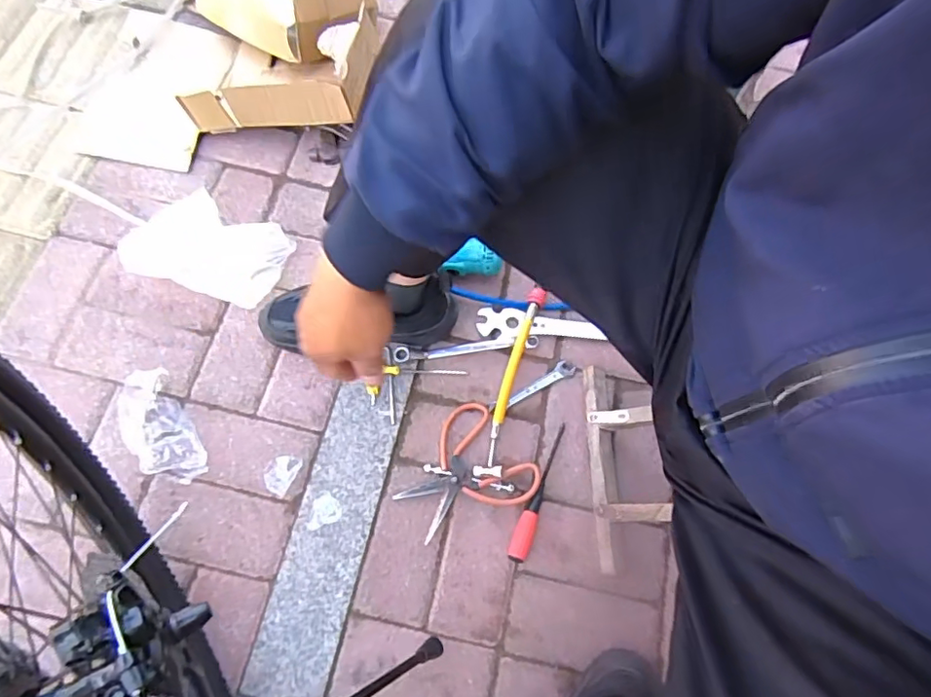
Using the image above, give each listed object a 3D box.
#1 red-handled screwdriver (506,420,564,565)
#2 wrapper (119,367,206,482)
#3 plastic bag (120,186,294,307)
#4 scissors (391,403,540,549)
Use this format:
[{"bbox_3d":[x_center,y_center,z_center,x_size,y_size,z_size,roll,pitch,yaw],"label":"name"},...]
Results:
[{"bbox_3d":[0.100,0.196,0.792,0.027,0.020,0.201,18,70,9],"label":"red-handled screwdriver"},{"bbox_3d":[-0.412,0.109,0.747,0.087,0.055,0.156,-26,81,-11],"label":"wrapper"},{"bbox_3d":[-0.383,-0.152,0.849,0.204,0.091,0.146,16,70,8],"label":"plastic bag"},{"bbox_3d":[-0.003,0.180,0.791,0.182,0.020,0.157,-38,72,-12],"label":"scissors"}]

